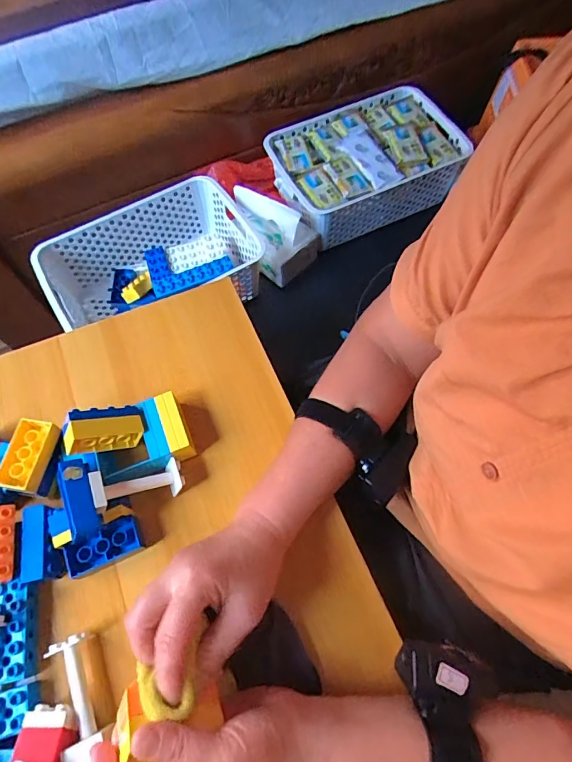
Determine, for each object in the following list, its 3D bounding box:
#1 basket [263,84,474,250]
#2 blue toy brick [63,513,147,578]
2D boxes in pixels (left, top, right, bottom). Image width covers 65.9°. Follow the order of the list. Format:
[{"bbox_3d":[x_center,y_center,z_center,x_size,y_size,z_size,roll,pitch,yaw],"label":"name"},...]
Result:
[{"bbox_3d":[0.141,-0.389,0.789,0.324,0.102,0.211,-25,67,-10],"label":"basket"},{"bbox_3d":[-0.165,0.151,0.402,0.063,0.023,0.033,-22,79,-21],"label":"blue toy brick"}]

